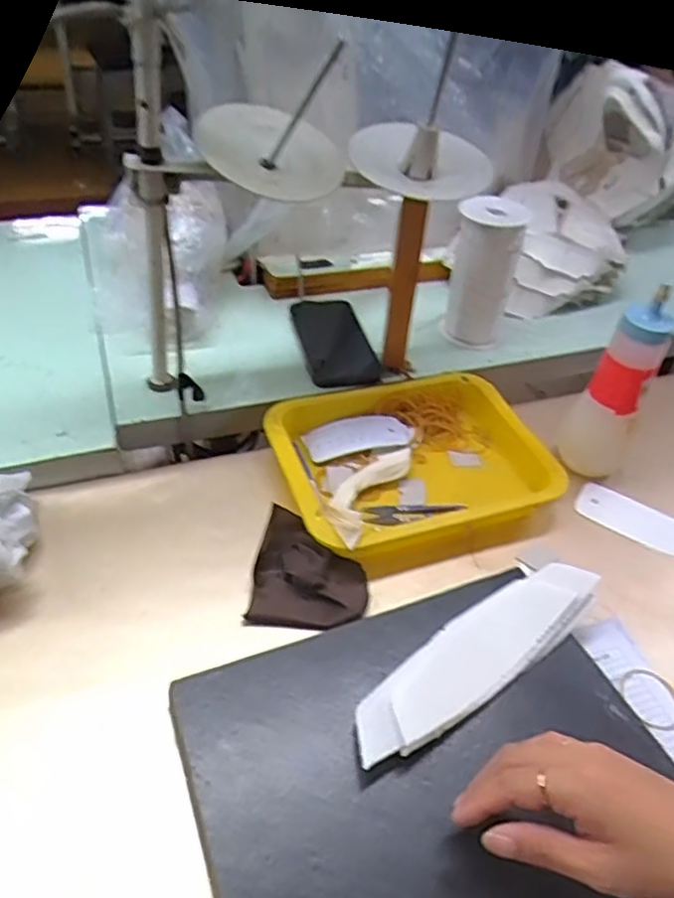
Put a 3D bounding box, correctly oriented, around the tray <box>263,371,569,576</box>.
[{"bbox_3d":[0.072,0.011,0.643,0.257,0.042,0.211,-14,48,-21],"label":"tray"}]

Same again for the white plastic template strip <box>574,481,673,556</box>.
[{"bbox_3d":[0.287,0.067,0.636,0.104,0.007,0.051,29,48,22],"label":"white plastic template strip"}]

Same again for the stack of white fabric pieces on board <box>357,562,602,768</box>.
[{"bbox_3d":[0.102,0.148,0.477,0.223,0.029,0.056,-24,52,-29],"label":"stack of white fabric pieces on board"}]

